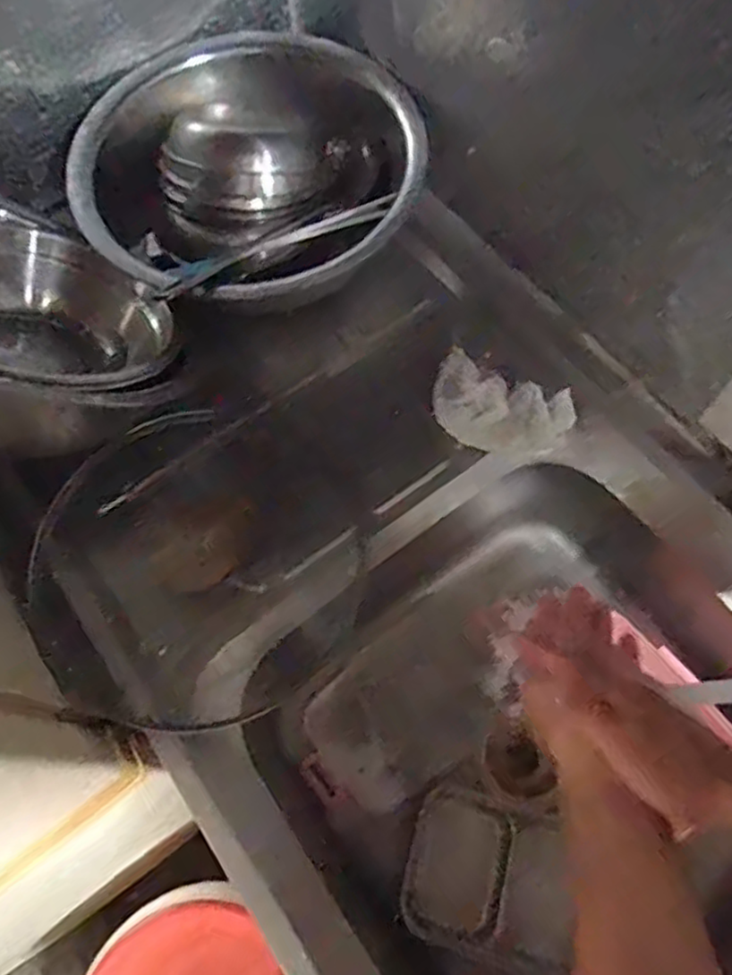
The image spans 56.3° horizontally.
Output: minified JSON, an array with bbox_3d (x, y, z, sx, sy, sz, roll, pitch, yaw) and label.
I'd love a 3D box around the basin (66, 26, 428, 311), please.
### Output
[{"bbox_3d":[-0.101,-0.278,0.692,0.332,0.139,0.280,-24,68,-10],"label":"basin"}]

